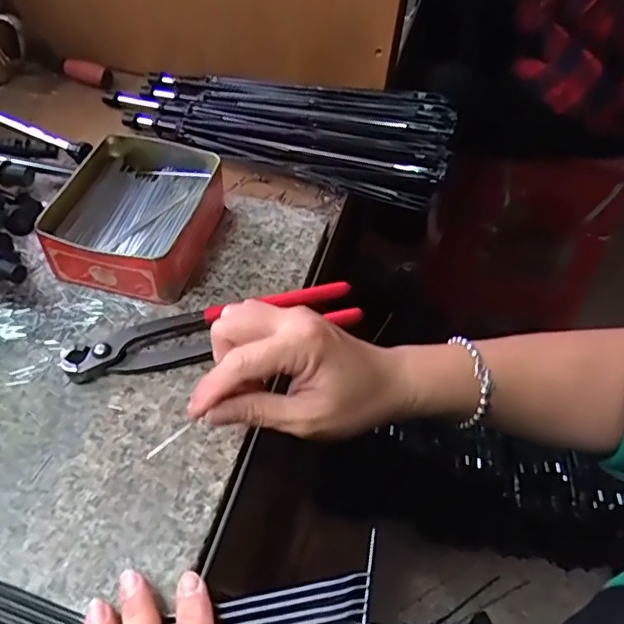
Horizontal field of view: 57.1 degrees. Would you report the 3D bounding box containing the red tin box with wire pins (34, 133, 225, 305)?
[{"bbox_3d":[-0.133,-0.071,0.425,0.110,0.050,0.126,12,51,5],"label":"red tin box with wire pins"}]

